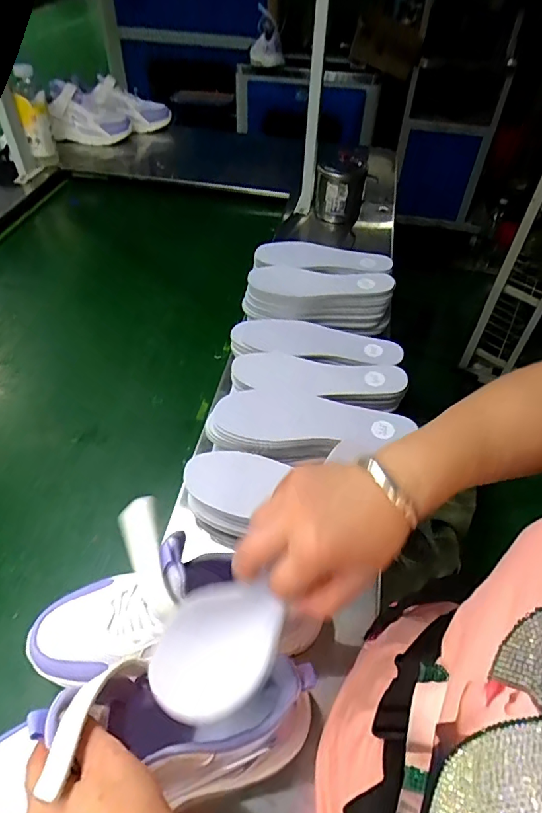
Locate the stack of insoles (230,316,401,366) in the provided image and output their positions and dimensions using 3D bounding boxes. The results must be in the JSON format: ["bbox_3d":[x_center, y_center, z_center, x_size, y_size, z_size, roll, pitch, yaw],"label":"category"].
[{"bbox_3d":[0.064,-0.093,0.707,0.240,0.029,0.078,9,50,4],"label":"stack of insoles"}]

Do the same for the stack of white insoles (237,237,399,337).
[{"bbox_3d":[0.077,-0.193,0.772,0.219,0.071,0.147,9,50,4],"label":"stack of white insoles"}]

